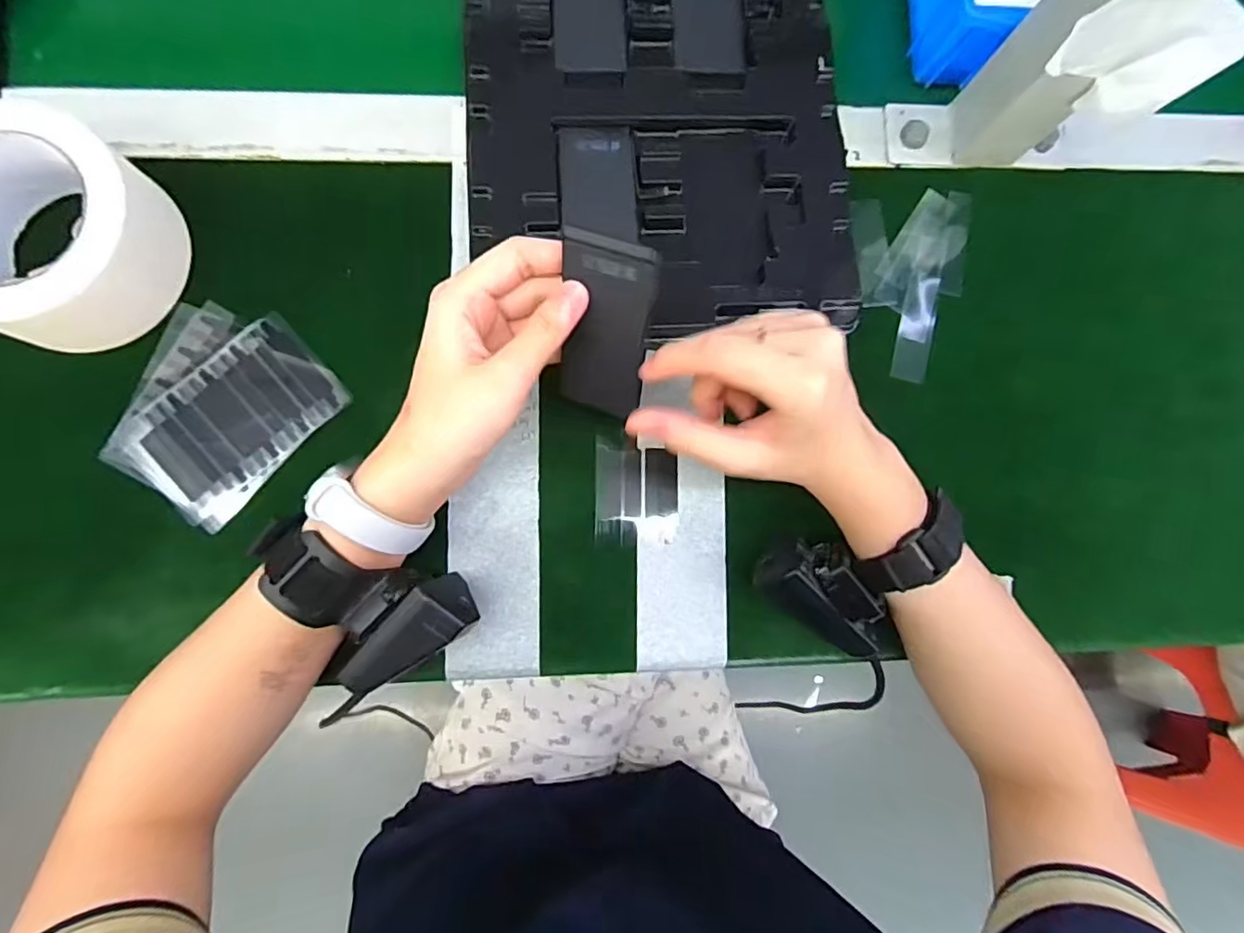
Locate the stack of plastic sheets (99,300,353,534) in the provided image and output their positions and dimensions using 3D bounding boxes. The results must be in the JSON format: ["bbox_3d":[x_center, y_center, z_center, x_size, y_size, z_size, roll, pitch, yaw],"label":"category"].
[{"bbox_3d":[-0.230,-0.034,0.331,0.101,0.004,0.115,41,83,1],"label":"stack of plastic sheets"}]

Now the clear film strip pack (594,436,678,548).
[{"bbox_3d":[0.009,0.015,0.340,0.047,0.004,0.060,1,84,-4],"label":"clear film strip pack"}]

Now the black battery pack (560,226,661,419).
[{"bbox_3d":[-0.009,-0.062,0.269,0.045,0.084,0.005,25,41,21],"label":"black battery pack"}]

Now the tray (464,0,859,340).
[{"bbox_3d":[0.020,-0.212,0.350,0.220,0.019,0.268,-4,84,-5],"label":"tray"}]

